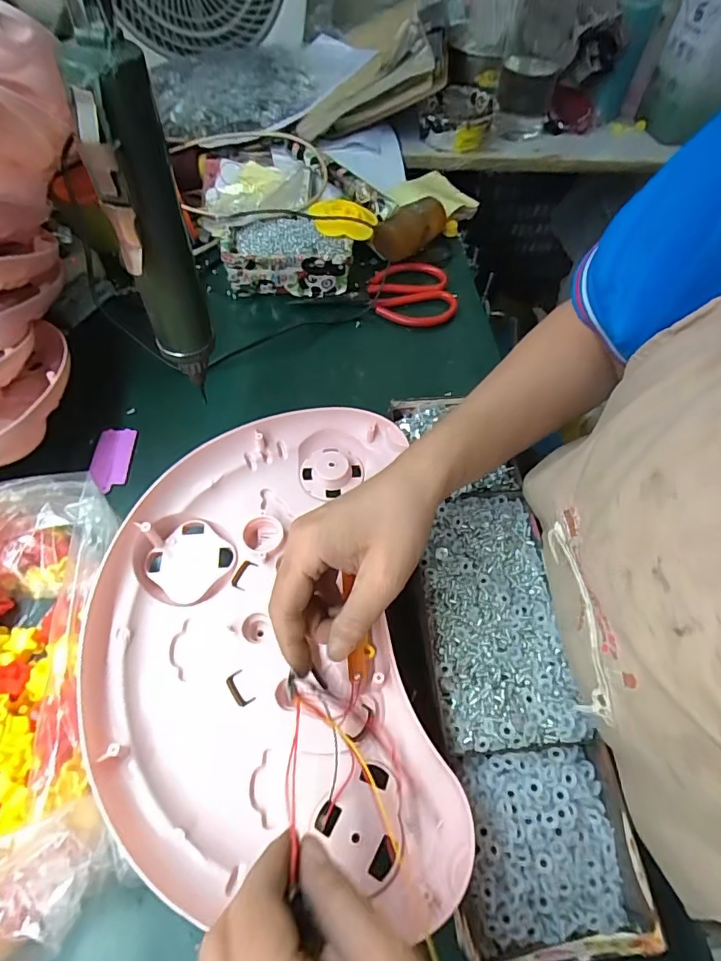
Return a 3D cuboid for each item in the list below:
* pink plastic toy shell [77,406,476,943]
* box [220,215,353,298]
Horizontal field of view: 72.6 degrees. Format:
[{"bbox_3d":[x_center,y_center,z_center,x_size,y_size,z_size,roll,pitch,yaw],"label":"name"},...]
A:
[{"bbox_3d":[-0.067,0.097,0.340,0.230,0.042,0.326,-3,60,-5],"label":"pink plastic toy shell"},{"bbox_3d":[-0.086,-0.262,0.573,0.140,0.057,0.072,-4,58,-3],"label":"box"}]

